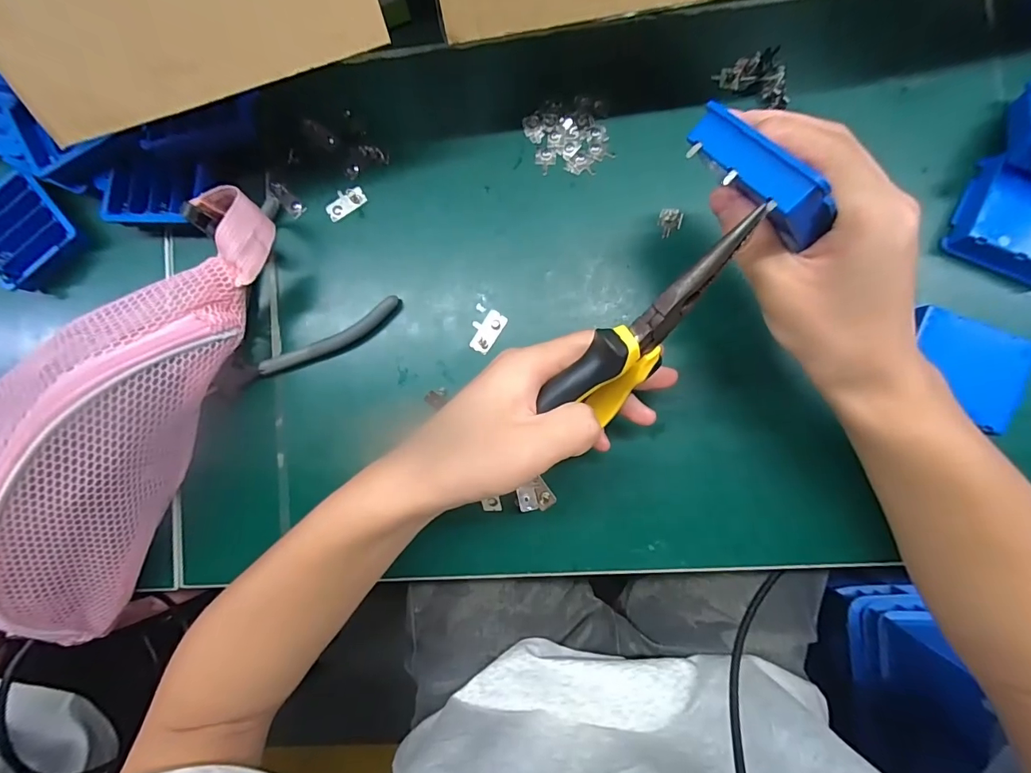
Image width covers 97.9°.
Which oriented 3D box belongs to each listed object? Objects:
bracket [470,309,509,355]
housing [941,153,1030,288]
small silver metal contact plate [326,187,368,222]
[{"bbox_3d":[-0.020,-0.038,0.305,0.019,0.004,0.030,34,90,6],"label":"bracket"},{"bbox_3d":[0.309,-0.095,0.271,0.075,0.026,0.056,31,89,6],"label":"housing"},{"bbox_3d":[-0.121,-0.130,0.318,0.029,0.005,0.016,-30,84,2],"label":"small silver metal contact plate"}]

